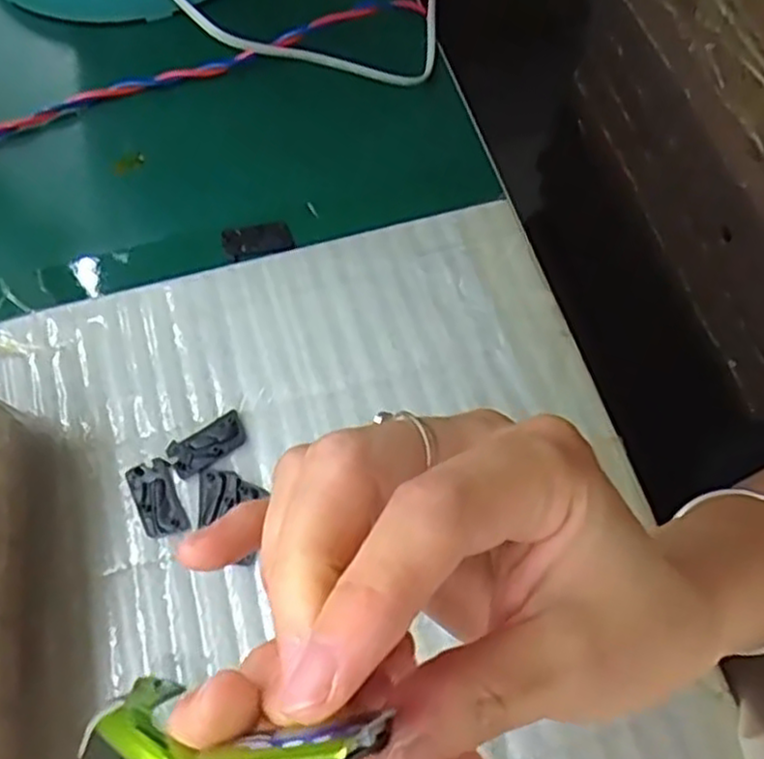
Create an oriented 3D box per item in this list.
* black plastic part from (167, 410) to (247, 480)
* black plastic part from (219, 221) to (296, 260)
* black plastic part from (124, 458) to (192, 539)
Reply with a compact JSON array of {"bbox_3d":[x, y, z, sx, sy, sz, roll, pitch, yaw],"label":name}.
[{"bbox_3d":[-0.075,0.028,0.319,0.033,0.004,0.018,-28,68,-13],"label":"black plastic part"},{"bbox_3d":[-0.062,-0.069,0.369,0.034,0.004,0.017,-10,65,-5],"label":"black plastic part"},{"bbox_3d":[-0.095,0.050,0.310,0.018,0.004,0.034,-22,66,-11],"label":"black plastic part"}]

